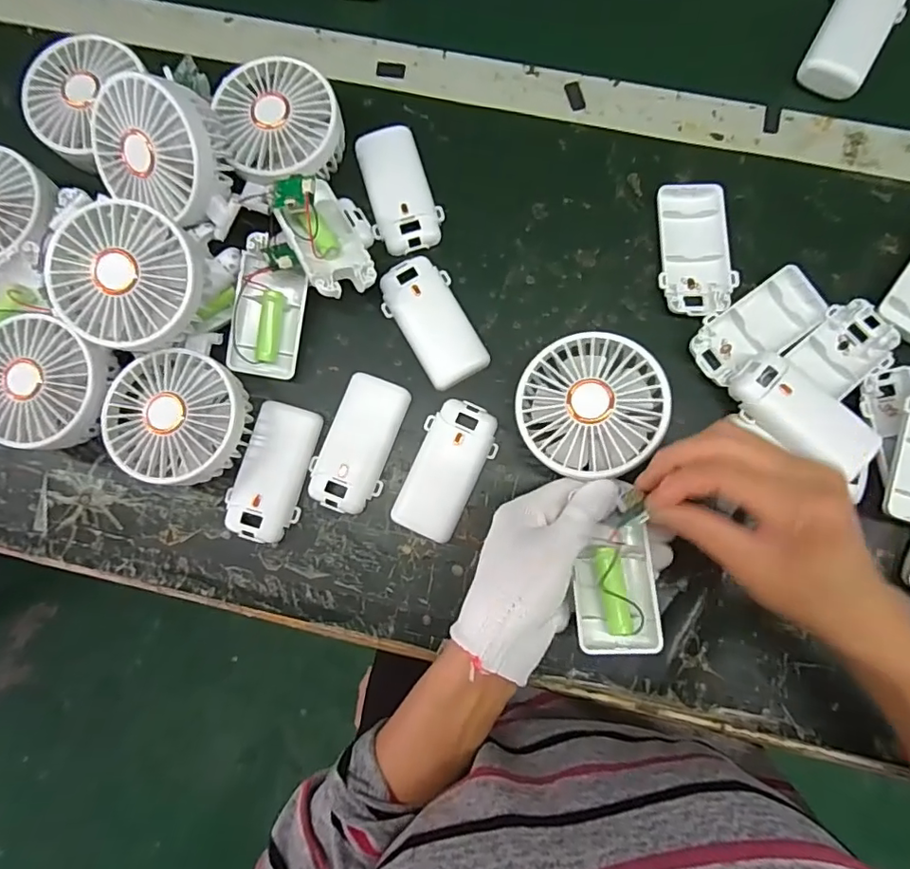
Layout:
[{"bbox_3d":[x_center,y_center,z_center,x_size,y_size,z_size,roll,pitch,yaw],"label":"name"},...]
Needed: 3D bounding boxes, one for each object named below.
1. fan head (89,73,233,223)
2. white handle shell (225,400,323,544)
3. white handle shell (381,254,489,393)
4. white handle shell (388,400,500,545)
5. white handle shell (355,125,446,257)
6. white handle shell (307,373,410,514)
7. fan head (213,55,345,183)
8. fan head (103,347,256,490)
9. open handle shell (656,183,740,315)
[{"bbox_3d":[-0.189,-0.186,0.352,0.089,0.048,0.079,20,117,13],"label":"fan head"},{"bbox_3d":[-0.125,0.026,0.374,0.045,0.014,0.092,15,81,5],"label":"white handle shell"},{"bbox_3d":[-0.016,-0.080,0.381,0.047,0.014,0.092,-29,81,-3],"label":"white handle shell"},{"bbox_3d":[-0.006,0.024,0.368,0.047,0.017,0.093,23,82,6],"label":"white handle shell"},{"bbox_3d":[-0.041,-0.182,0.398,0.050,0.013,0.101,-12,80,0],"label":"white handle shell"},{"bbox_3d":[-0.067,0.006,0.372,0.047,0.011,0.093,18,82,5],"label":"white handle shell"},{"bbox_3d":[-0.118,-0.214,0.375,0.077,0.034,0.084,0,80,2],"label":"fan head"},{"bbox_3d":[-0.179,-0.009,0.360,0.083,0.047,0.081,0,80,2],"label":"fan head"},{"bbox_3d":[0.167,-0.129,0.380,0.048,0.013,0.096,2,81,3],"label":"open handle shell"}]

